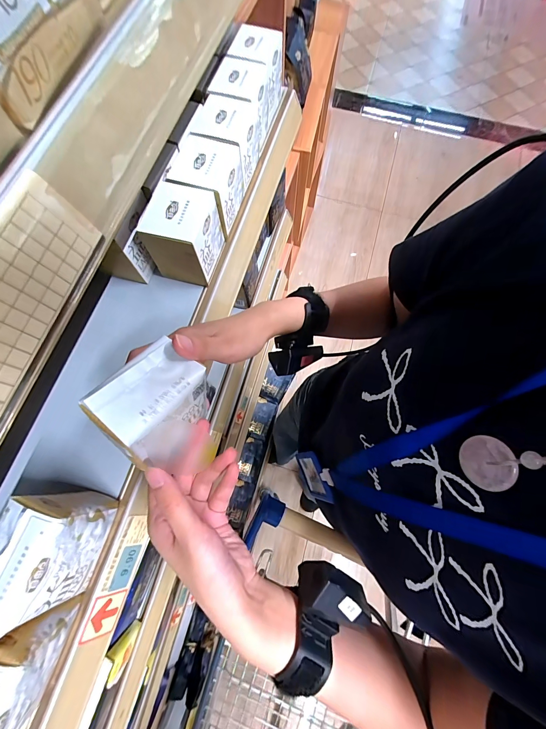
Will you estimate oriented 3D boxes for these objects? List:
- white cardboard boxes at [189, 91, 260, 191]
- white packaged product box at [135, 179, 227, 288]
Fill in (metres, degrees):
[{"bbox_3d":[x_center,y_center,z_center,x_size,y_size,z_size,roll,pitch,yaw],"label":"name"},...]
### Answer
[{"bbox_3d":[-0.057,-0.290,0.389,0.071,0.061,0.082,18,73,5],"label":"white cardboard boxes"},{"bbox_3d":[-0.101,-0.146,0.349,0.068,0.075,0.077,13,73,4],"label":"white packaged product box"}]

